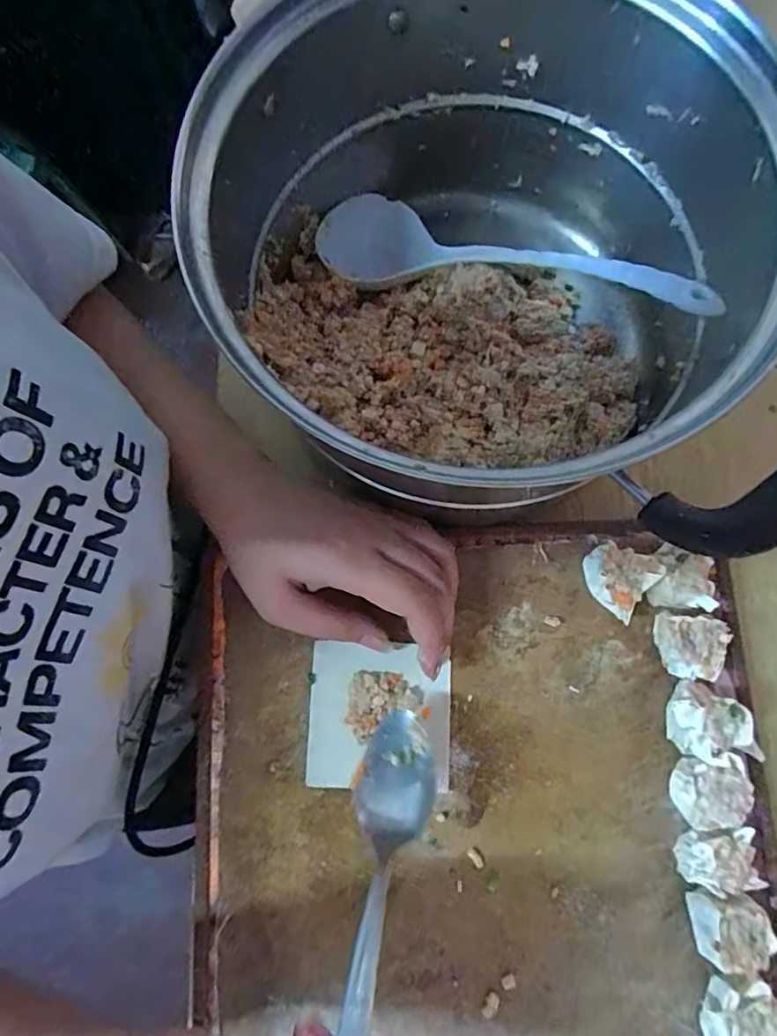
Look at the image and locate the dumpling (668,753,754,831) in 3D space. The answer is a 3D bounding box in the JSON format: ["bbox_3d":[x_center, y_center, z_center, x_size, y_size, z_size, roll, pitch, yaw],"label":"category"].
[{"bbox_3d":[0.163,0.138,0.284,0.031,0.024,0.031,0,79,0],"label":"dumpling"}]

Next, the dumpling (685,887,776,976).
[{"bbox_3d":[0.166,0.199,0.271,0.030,0.024,0.031,-13,80,-3],"label":"dumpling"}]

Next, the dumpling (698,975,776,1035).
[{"bbox_3d":[0.167,0.239,0.263,0.038,0.024,0.032,-36,82,-7],"label":"dumpling"}]

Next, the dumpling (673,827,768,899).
[{"bbox_3d":[0.164,0.170,0.277,0.034,0.022,0.027,-10,80,-2],"label":"dumpling"}]

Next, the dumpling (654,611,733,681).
[{"bbox_3d":[0.161,0.069,0.299,0.028,0.024,0.032,13,79,2],"label":"dumpling"}]

